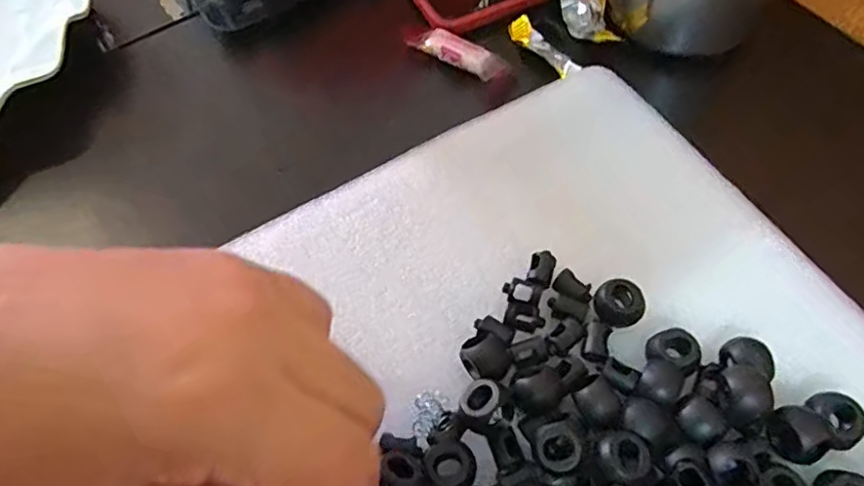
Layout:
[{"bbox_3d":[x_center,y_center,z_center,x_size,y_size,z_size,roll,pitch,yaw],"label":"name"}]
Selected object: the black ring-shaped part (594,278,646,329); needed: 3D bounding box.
[{"bbox_3d":[0.070,0.024,0.221,0.016,0.013,0.017,-2,61,3],"label":"black ring-shaped part"}]

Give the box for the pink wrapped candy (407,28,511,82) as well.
[{"bbox_3d":[0.013,-0.098,0.305,0.052,0.011,0.015,28,67,18],"label":"pink wrapped candy"}]

